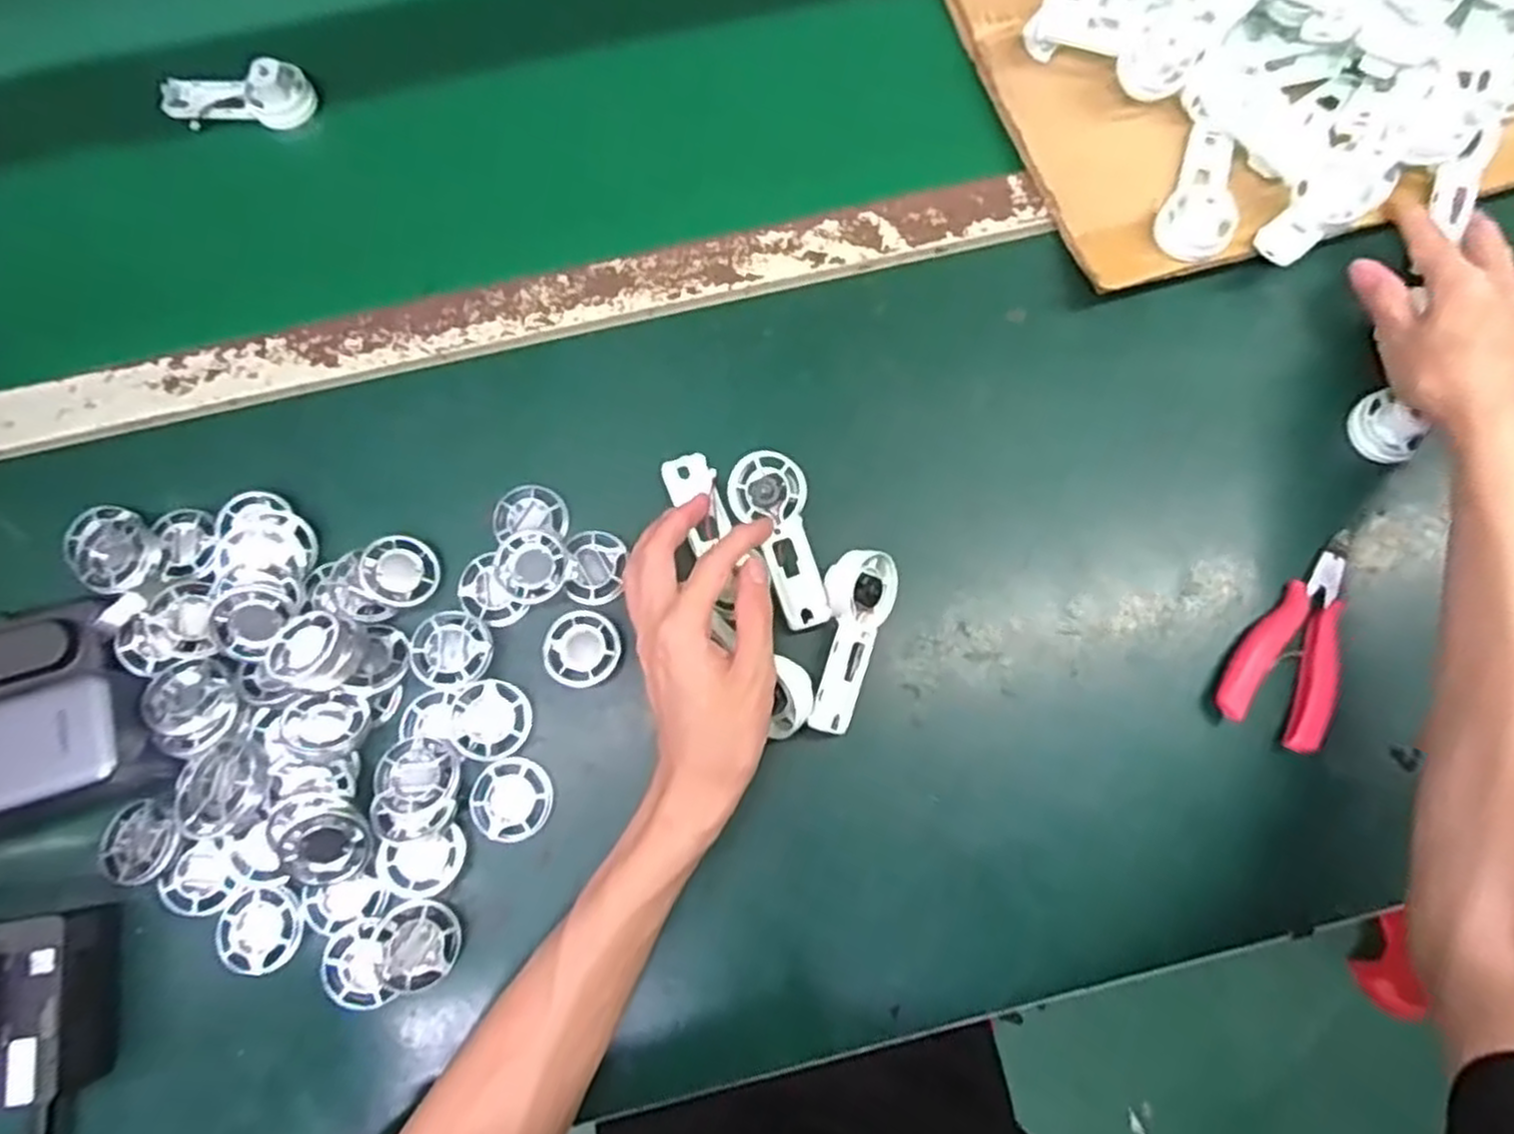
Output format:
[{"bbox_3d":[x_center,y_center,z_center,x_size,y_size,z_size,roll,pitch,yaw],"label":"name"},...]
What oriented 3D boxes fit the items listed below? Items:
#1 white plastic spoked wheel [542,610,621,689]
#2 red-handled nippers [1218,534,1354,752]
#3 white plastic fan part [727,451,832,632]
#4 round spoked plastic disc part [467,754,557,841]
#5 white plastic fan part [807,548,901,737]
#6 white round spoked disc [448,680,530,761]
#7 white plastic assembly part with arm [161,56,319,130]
[{"bbox_3d":[-0.092,0.043,0.422,0.039,0.006,0.038,0,76,0],"label":"white plastic spoked wheel"},{"bbox_3d":[0.285,0.037,0.417,0.050,0.020,0.118,35,78,8],"label":"red-handled nippers"},{"bbox_3d":[0.013,-0.014,0.419,0.037,0.011,0.093,-17,84,-4],"label":"white plastic fan part"},{"bbox_3d":[-0.123,0.117,0.404,0.038,0.008,0.039,0,76,0],"label":"round spoked plastic disc part"},{"bbox_3d":[0.045,0.037,0.412,0.036,0.026,0.094,20,77,5],"label":"white plastic fan part"},{"bbox_3d":[-0.135,0.078,0.406,0.037,0.012,0.037,0,76,0],"label":"white round spoked disc"},{"bbox_3d":[-0.338,-0.309,0.516,0.094,0.032,0.035,-1,76,0],"label":"white plastic assembly part with arm"}]

